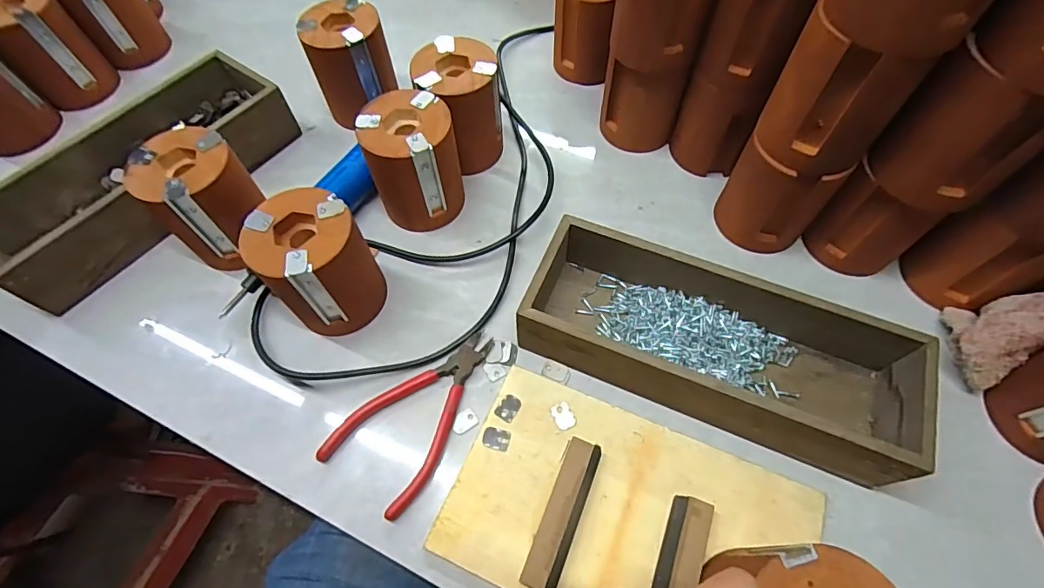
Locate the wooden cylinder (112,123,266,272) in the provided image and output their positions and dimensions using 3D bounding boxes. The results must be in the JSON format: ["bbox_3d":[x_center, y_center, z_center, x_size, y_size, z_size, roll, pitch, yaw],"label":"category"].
[{"bbox_3d":[-0.265,-0.077,0.420,0.074,0.102,0.077,37,70,19],"label":"wooden cylinder"}]

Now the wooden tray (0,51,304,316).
[{"bbox_3d":[-0.361,-0.118,0.471,0.112,0.060,0.275,35,69,18],"label":"wooden tray"}]

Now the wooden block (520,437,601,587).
[{"bbox_3d":[0.028,0.149,0.335,0.025,0.016,0.097,20,65,12],"label":"wooden block"}]

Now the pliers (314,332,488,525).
[{"bbox_3d":[-0.076,0.088,0.382,0.080,0.007,0.146,35,69,18],"label":"pliers"}]

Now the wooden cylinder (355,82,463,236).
[{"bbox_3d":[-0.095,-0.118,0.441,0.073,0.098,0.081,-17,63,-6],"label":"wooden cylinder"}]

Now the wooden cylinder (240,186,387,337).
[{"bbox_3d":[-0.156,-0.022,0.387,0.073,0.104,0.072,-1,63,2],"label":"wooden cylinder"}]

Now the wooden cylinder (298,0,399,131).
[{"bbox_3d":[-0.173,-0.233,0.504,0.078,0.101,0.073,-18,63,-6],"label":"wooden cylinder"}]

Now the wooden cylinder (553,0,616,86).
[{"bbox_3d":[0.065,-0.292,0.532,0.059,0.099,0.069,5,63,5],"label":"wooden cylinder"}]

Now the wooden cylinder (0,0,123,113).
[{"bbox_3d":[-0.501,-0.260,0.524,0.075,0.100,0.070,-41,68,-17],"label":"wooden cylinder"}]

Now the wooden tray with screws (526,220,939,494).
[{"bbox_3d":[0.142,0.036,0.374,0.277,0.060,0.112,21,66,13],"label":"wooden tray with screws"}]

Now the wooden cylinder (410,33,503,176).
[{"bbox_3d":[-0.058,-0.176,0.473,0.075,0.101,0.085,-19,63,-7],"label":"wooden cylinder"}]

